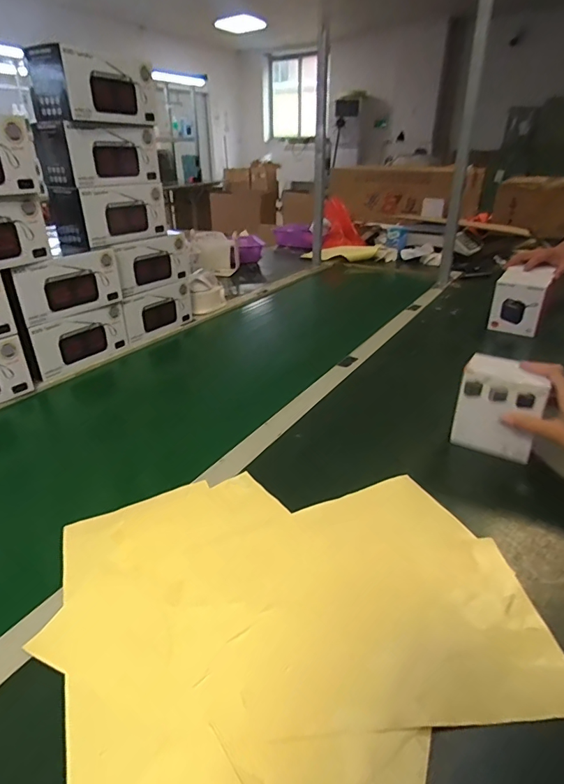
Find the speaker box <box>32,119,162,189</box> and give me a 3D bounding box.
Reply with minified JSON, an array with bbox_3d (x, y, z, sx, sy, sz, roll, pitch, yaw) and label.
[{"bbox_3d":[-0.354,-0.466,0.866,0.109,0.105,0.211,20,35,33],"label":"speaker box"}]

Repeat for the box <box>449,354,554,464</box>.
[{"bbox_3d":[0.291,0.022,0.591,0.097,0.115,0.052,19,35,29],"label":"box"}]

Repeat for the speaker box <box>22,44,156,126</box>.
[{"bbox_3d":[-0.343,-0.548,0.801,0.124,0.097,0.191,14,32,24],"label":"speaker box"}]

